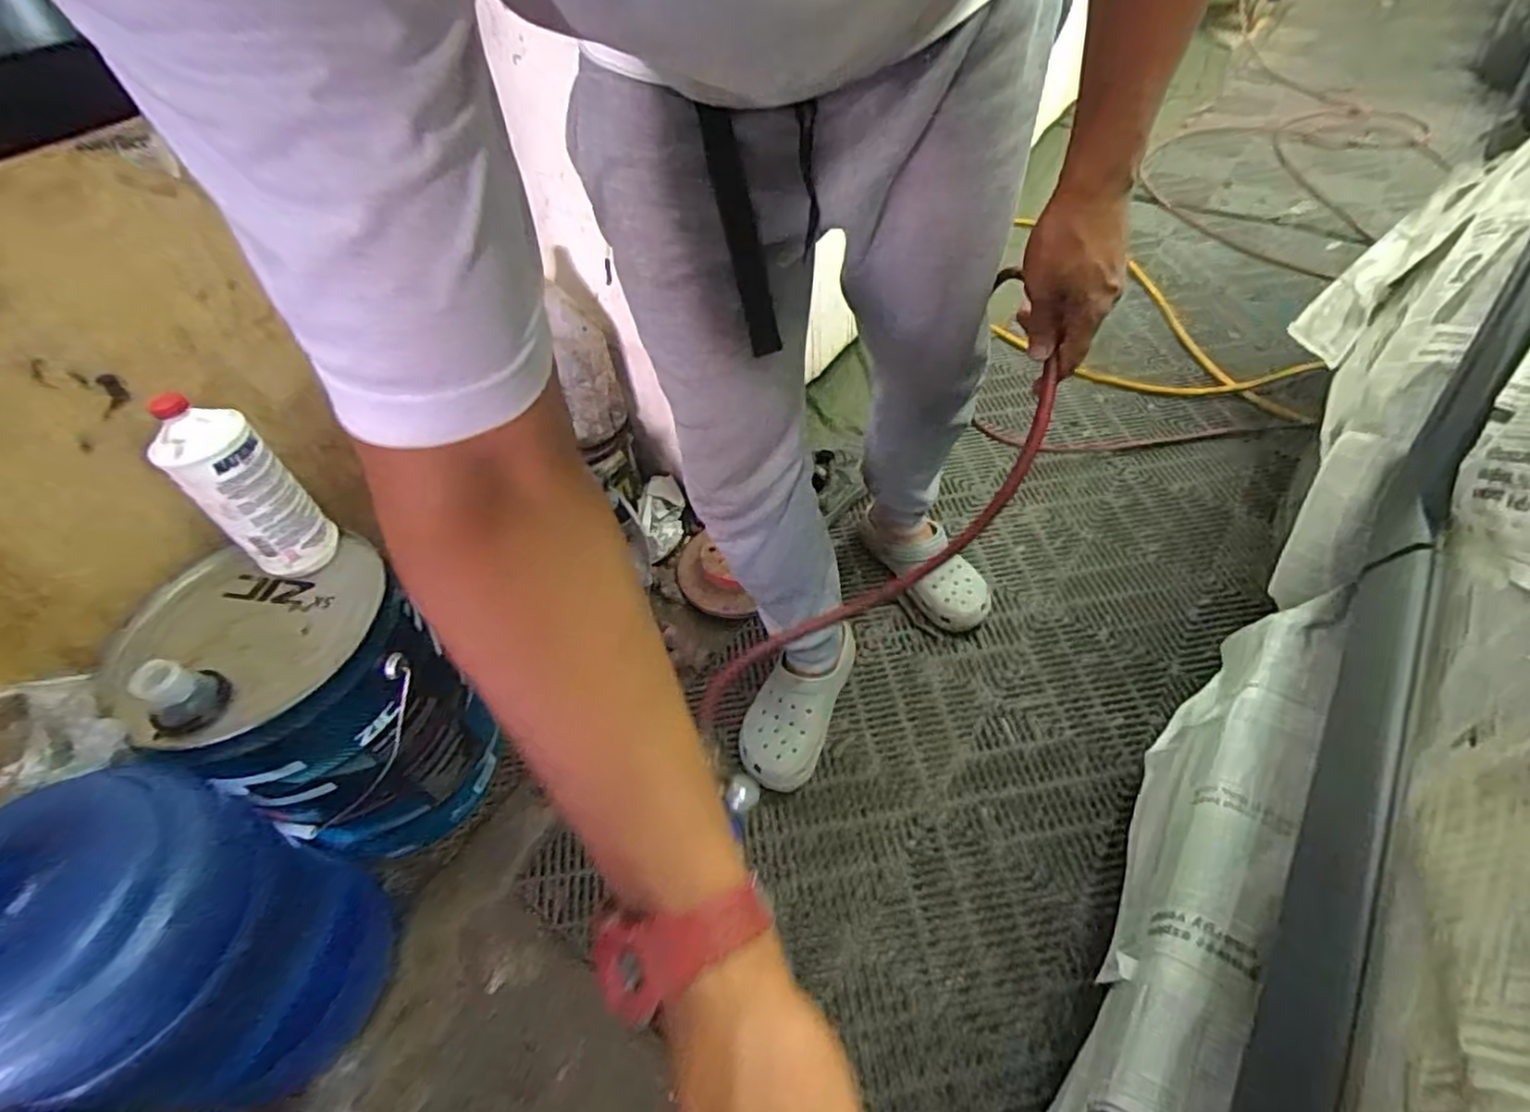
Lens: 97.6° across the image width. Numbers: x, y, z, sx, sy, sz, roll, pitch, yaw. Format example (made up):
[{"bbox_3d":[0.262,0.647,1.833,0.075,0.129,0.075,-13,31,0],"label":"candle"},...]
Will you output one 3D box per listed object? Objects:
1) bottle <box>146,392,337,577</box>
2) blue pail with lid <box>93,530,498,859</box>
[{"bbox_3d":[-0.541,-0.066,0.696,0.068,0.207,0.077,-14,50,-7],"label":"bottle"},{"bbox_3d":[-0.531,0.186,0.839,0.268,0.355,0.282,-37,56,-24],"label":"blue pail with lid"}]

